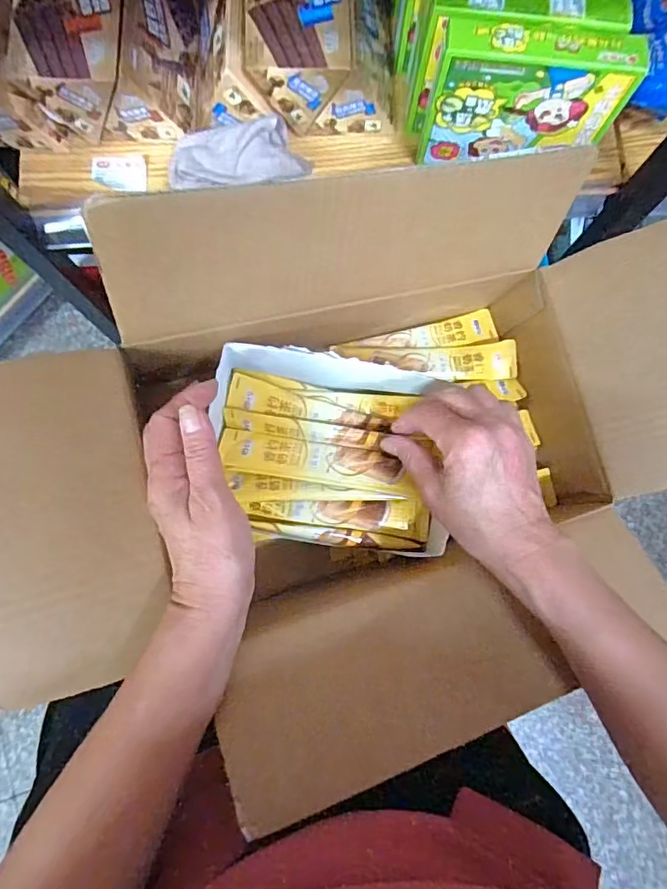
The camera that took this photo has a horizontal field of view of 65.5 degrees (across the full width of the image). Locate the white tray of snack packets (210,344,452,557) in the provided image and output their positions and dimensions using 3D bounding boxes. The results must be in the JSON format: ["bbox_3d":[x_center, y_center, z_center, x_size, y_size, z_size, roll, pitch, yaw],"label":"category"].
[{"bbox_3d":[-0.004,0.006,0.408,0.184,0.051,0.143,6,82,-1],"label":"white tray of snack packets"}]

